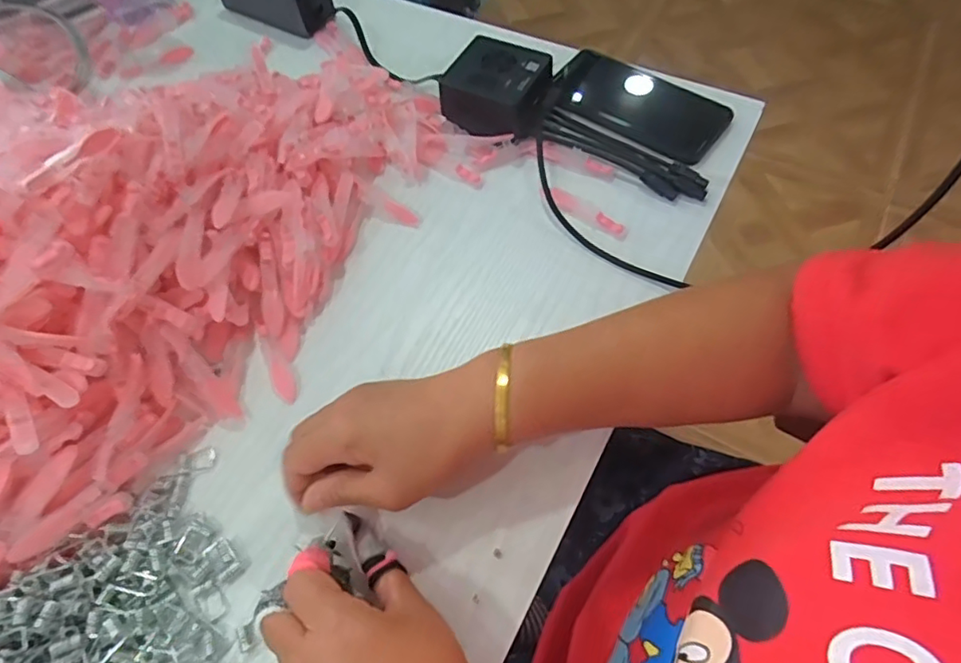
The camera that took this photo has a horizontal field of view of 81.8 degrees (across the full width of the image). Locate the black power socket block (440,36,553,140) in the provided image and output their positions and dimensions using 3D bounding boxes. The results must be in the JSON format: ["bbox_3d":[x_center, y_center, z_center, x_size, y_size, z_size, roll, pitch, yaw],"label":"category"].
[{"bbox_3d":[0.019,-0.213,0.487,0.086,0.045,0.074,21,62,14],"label":"black power socket block"}]

